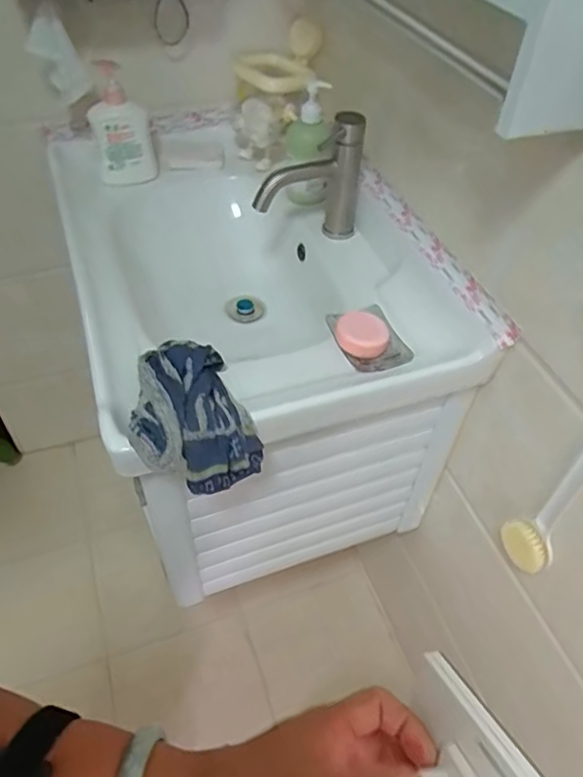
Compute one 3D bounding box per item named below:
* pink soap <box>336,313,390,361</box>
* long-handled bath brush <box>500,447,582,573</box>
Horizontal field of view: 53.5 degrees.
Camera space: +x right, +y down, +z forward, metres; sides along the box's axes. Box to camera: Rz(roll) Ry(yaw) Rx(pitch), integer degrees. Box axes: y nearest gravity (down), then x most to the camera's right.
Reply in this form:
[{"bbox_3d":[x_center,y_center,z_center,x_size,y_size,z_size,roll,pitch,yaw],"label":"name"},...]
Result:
[{"bbox_3d":[0.091,-0.070,0.747,0.069,0.020,0.062,19,50,13],"label":"pink soap"},{"bbox_3d":[0.305,0.107,0.630,0.026,0.325,0.061,-16,52,-17],"label":"long-handled bath brush"}]

